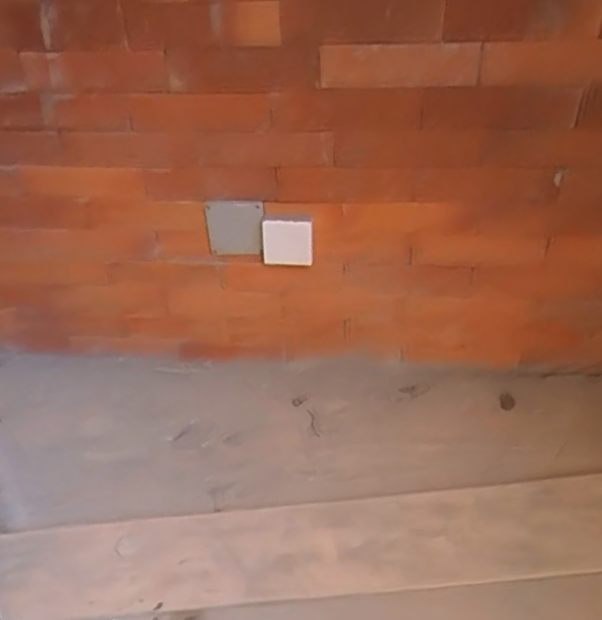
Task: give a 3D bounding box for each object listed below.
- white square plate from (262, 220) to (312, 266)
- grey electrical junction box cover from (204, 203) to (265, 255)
[{"bbox_3d":[-0.025,-0.118,1.060,0.090,0.091,0.009,8,36,13],"label":"white square plate"},{"bbox_3d":[-0.117,-0.144,1.067,0.107,0.101,0.004,6,36,12],"label":"grey electrical junction box cover"}]

